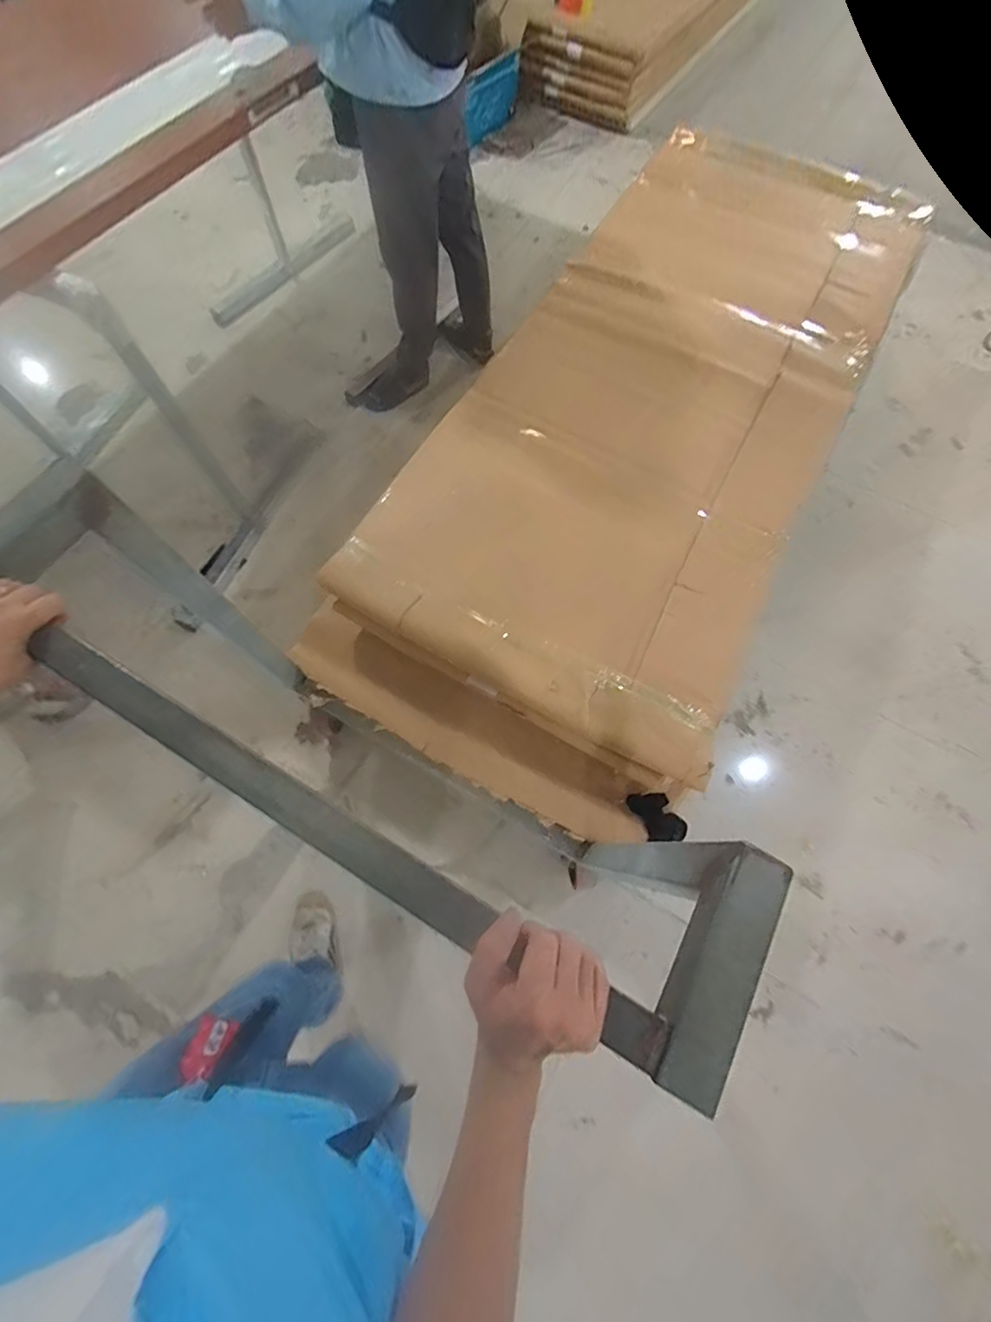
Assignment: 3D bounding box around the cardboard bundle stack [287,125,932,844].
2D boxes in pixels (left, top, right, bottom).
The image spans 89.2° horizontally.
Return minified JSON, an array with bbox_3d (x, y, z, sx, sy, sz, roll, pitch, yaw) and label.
[{"bbox_3d":[0.418,-0.665,1.443,0.939,0.378,2.146,29,71,5],"label":"cardboard bundle stack"}]

